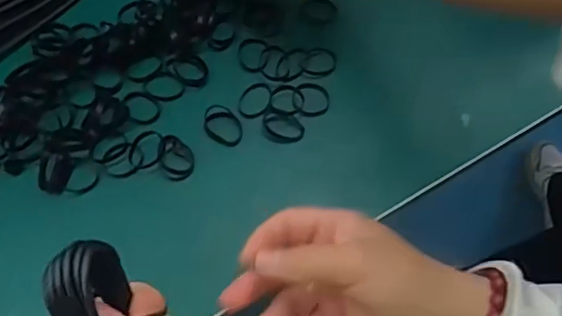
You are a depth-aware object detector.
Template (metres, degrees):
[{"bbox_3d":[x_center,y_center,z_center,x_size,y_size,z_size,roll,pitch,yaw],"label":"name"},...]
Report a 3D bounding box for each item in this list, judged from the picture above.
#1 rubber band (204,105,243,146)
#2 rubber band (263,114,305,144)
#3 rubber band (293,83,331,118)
[{"bbox_3d":[-0.041,-0.023,0.403,0.031,0.007,0.023,30,70,10],"label":"rubber band"},{"bbox_3d":[0.002,-0.020,0.402,0.030,0.004,0.020,11,67,2],"label":"rubber band"},{"bbox_3d":[0.022,-0.042,0.410,0.026,0.004,0.029,11,68,3],"label":"rubber band"}]

